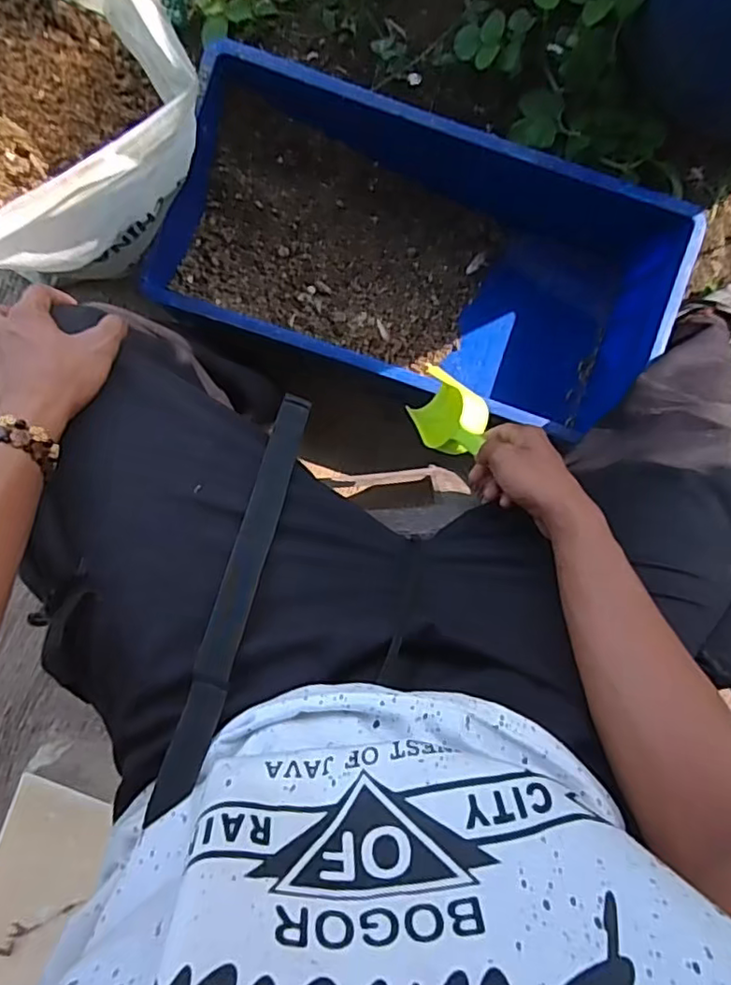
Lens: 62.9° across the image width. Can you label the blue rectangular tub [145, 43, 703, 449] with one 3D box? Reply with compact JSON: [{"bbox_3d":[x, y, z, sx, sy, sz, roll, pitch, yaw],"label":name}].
[{"bbox_3d":[0.082,-0.338,0.841,0.656,0.199,0.351,12,95,-1],"label":"blue rectangular tub"}]

